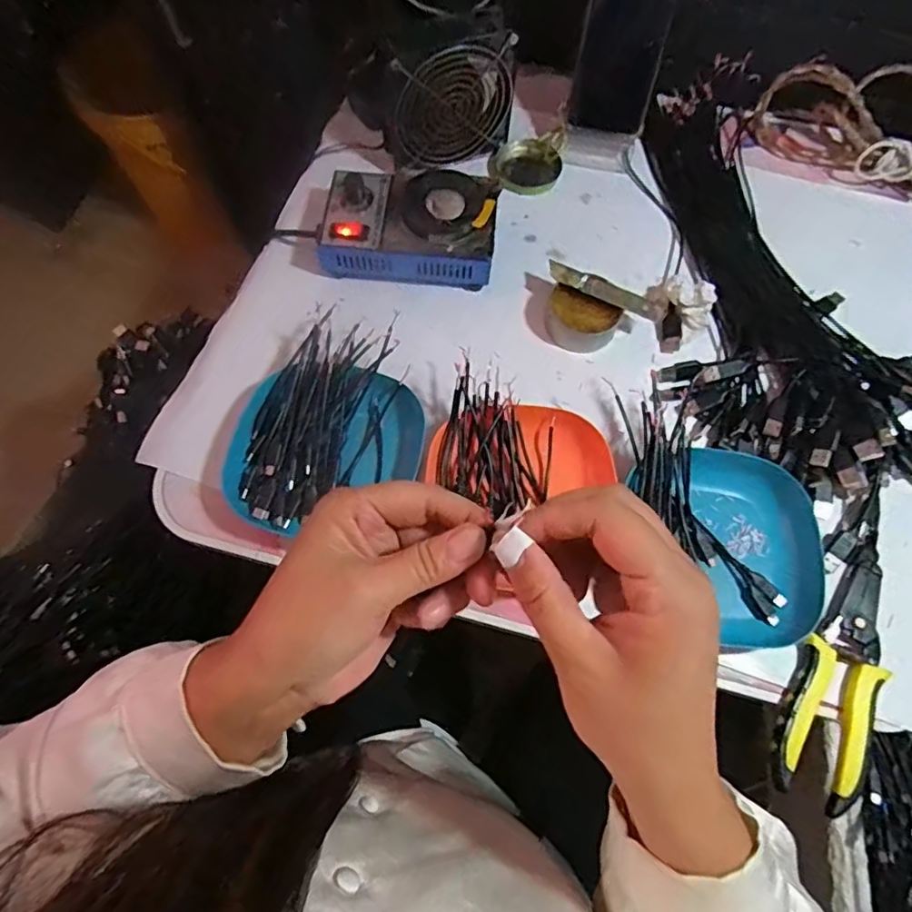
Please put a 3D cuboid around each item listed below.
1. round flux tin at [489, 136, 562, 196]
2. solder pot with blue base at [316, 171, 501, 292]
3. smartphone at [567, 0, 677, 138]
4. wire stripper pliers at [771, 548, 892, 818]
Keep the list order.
[{"bbox_3d":[0.070,-0.287,0.576,0.064,0.014,0.065,0,69,-1],"label":"round flux tin"},{"bbox_3d":[-0.041,-0.205,0.513,0.151,0.053,0.096,4,69,1],"label":"solder pot with blue base"},{"bbox_3d":[0.156,-0.386,0.528,0.077,0.161,0.011,3,44,-7],"label":"smartphone"},{"bbox_3d":[0.267,0.148,0.400,0.057,0.012,0.176,29,71,10],"label":"wire stripper pliers"}]

